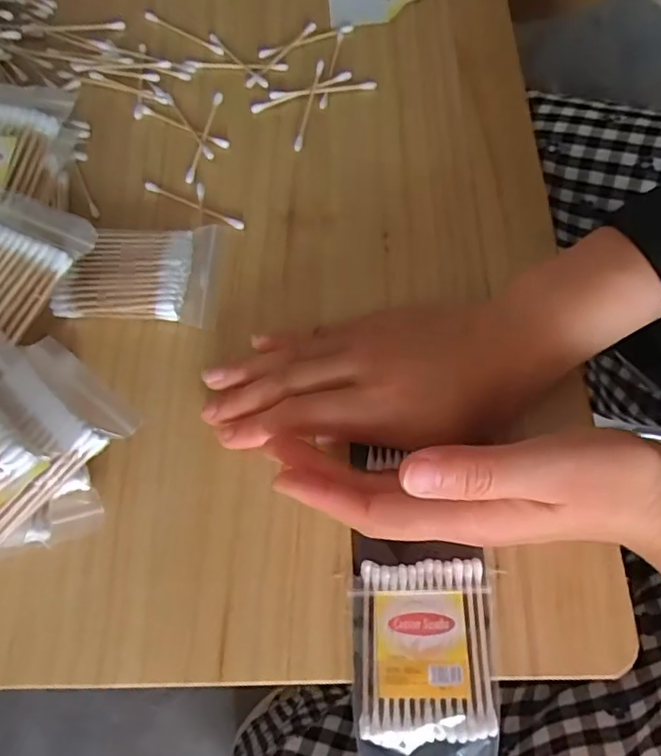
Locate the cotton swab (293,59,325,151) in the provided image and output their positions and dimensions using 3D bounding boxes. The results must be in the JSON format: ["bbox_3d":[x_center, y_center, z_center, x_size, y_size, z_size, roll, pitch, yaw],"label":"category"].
[{"bbox_3d":[-0.014,-0.184,0.384,0.007,0.006,0.078,10,68,6],"label":"cotton swab"}]

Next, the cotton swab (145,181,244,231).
[{"bbox_3d":[-0.085,-0.108,0.357,0.072,0.004,0.006,26,70,12],"label":"cotton swab"}]

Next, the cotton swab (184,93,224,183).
[{"bbox_3d":[-0.082,-0.159,0.375,0.009,0.007,0.073,11,68,6],"label":"cotton swab"}]

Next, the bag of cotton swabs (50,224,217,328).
[{"bbox_3d":[-0.111,-0.063,0.331,0.082,0.016,0.061,4,67,3],"label":"bag of cotton swabs"}]

